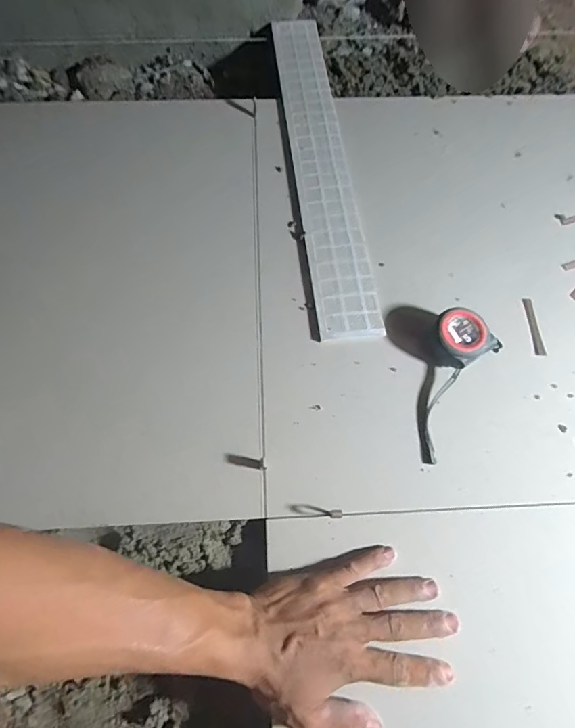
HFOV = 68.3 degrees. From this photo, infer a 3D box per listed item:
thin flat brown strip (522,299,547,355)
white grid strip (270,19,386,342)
[{"bbox_3d":[0.291,-0.044,0.499,0.012,0.004,0.074,-2,69,-1],"label":"thin flat brown strip"},{"bbox_3d":[0.041,-0.288,0.589,0.081,0.009,0.562,-6,69,-3],"label":"white grid strip"}]

